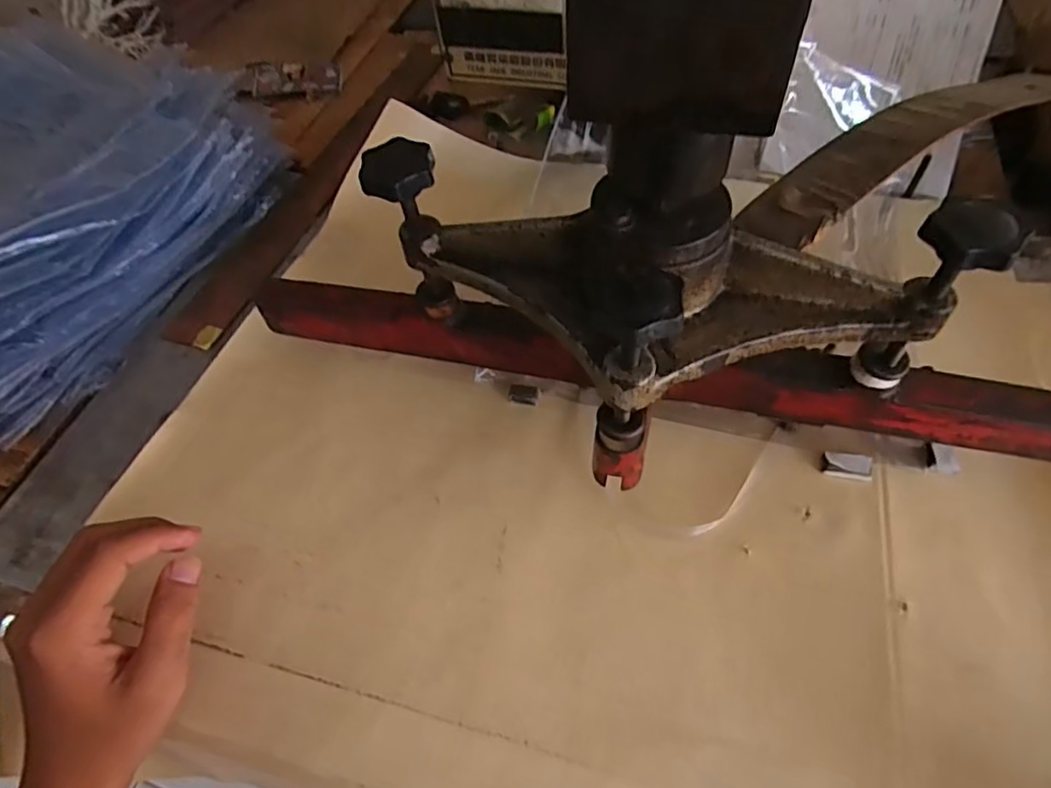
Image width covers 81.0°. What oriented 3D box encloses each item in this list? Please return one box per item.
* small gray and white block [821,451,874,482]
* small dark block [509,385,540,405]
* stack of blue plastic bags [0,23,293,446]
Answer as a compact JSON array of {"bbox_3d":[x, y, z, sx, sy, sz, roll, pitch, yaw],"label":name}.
[{"bbox_3d":[0.182,0.040,0.347,0.025,0.004,0.017,8,57,11],"label":"small gray and white block"},{"bbox_3d":[-0.001,0.000,0.393,0.019,0.006,0.012,14,58,14],"label":"small dark block"},{"bbox_3d":[-0.417,-0.146,0.472,0.317,0.114,0.372,14,58,14],"label":"stack of blue plastic bags"}]

